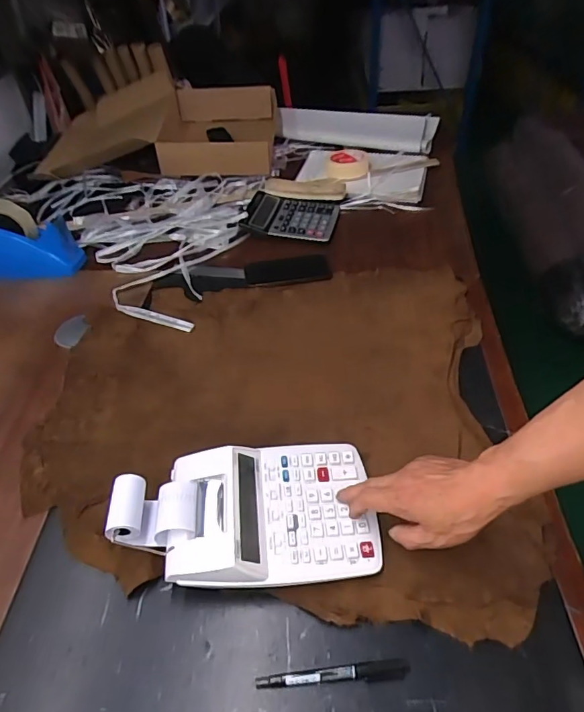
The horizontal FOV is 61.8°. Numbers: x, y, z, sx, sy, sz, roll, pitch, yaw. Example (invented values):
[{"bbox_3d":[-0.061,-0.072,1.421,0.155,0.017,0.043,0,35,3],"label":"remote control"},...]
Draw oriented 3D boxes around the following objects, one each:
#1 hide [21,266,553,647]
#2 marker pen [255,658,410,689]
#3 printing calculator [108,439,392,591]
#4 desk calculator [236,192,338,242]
[{"bbox_3d":[-0.032,0.049,0.686,0.621,0.023,0.577,0,44,4],"label":"hide"},{"bbox_3d":[0.037,0.292,0.450,0.139,0.010,0.013,-6,44,-2],"label":"marker pen"},{"bbox_3d":[-0.049,0.162,0.529,0.269,0.057,0.155,-7,44,-4],"label":"printing calculator"},{"bbox_3d":[0.000,-0.296,1.019,0.181,0.029,0.140,6,45,10],"label":"desk calculator"}]

